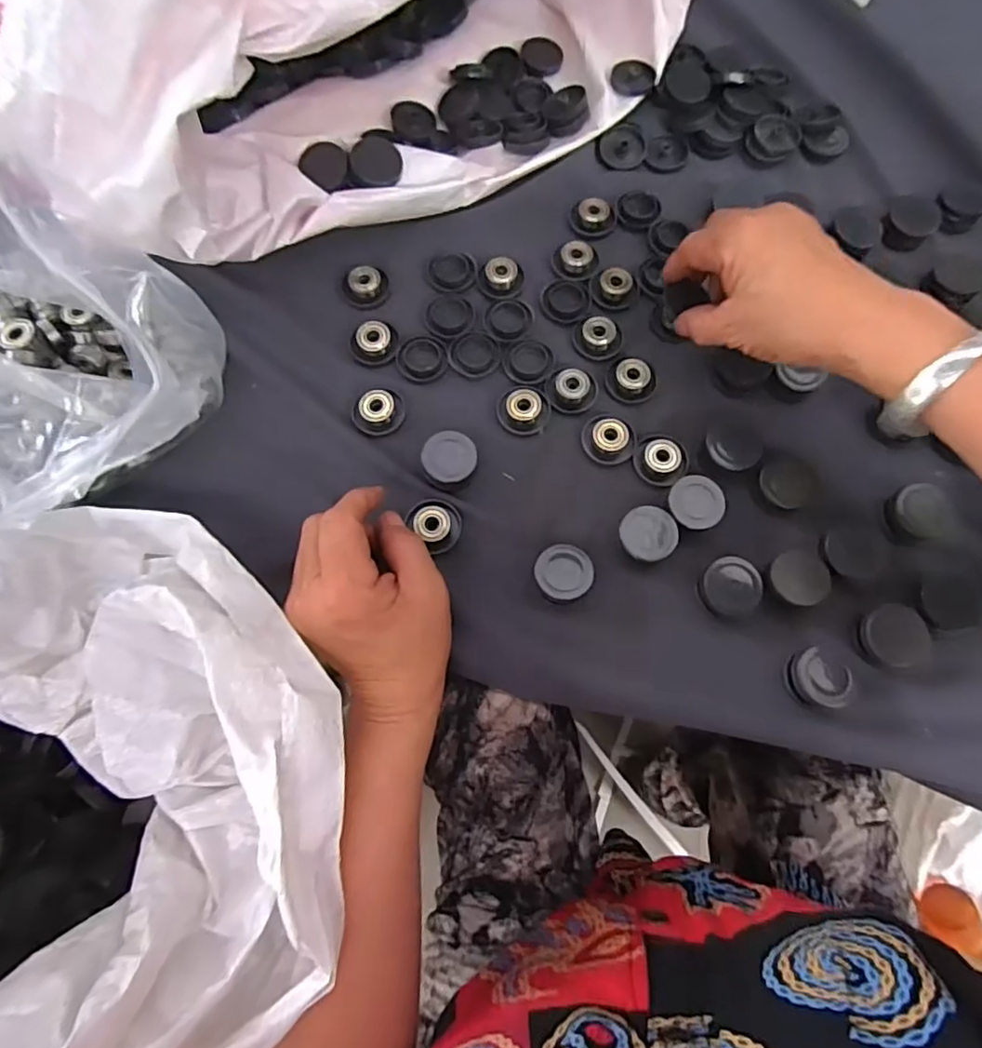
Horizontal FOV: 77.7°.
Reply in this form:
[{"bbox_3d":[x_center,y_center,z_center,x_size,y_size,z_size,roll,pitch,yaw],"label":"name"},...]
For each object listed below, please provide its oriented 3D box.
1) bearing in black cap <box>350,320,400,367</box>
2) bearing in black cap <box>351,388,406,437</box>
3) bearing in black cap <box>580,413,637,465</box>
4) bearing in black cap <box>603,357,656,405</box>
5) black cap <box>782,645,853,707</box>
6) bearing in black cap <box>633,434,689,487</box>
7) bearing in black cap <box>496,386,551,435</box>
[{"bbox_3d":[-0.076,-0.118,0.398,0.030,0.009,0.028,-8,73,-4],"label":"bearing in black cap"},{"bbox_3d":[-0.071,-0.072,0.387,0.033,0.011,0.028,-12,73,-6],"label":"bearing in black cap"},{"bbox_3d":[0.074,-0.055,0.380,0.033,0.012,0.034,1,72,-2],"label":"bearing in black cap"},{"bbox_3d":[0.090,-0.093,0.393,0.032,0.015,0.027,29,74,7],"label":"bearing in black cap"},{"bbox_3d":[0.176,0.085,0.332,0.029,0.022,0.029,1,72,-2],"label":"black cap"},{"bbox_3d":[0.106,-0.041,0.377,0.033,0.012,0.031,1,72,-2],"label":"bearing in black cap"},{"bbox_3d":[0.021,-0.072,0.386,0.033,0.012,0.030,3,72,-1],"label":"bearing in black cap"}]

